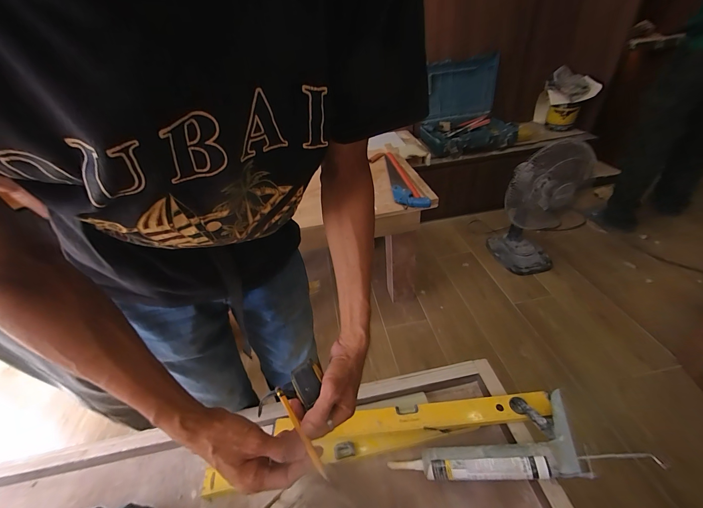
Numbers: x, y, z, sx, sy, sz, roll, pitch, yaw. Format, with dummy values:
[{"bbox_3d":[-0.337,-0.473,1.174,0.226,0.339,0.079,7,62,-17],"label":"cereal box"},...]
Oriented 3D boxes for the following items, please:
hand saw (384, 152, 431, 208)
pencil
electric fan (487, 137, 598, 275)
[{"bbox_3d":[0.175,-0.293,1.160,0.110,0.029,0.383,-13,38,-7],"label":"hand saw"},{"bbox_3d":[-0.064,0.214,0.361,0.008,0.009,0.123,-29,48,-23],"label":"pencil"},{"bbox_3d":[0.852,-0.188,1.352,0.292,0.580,0.247,18,45,29],"label":"electric fan"}]

